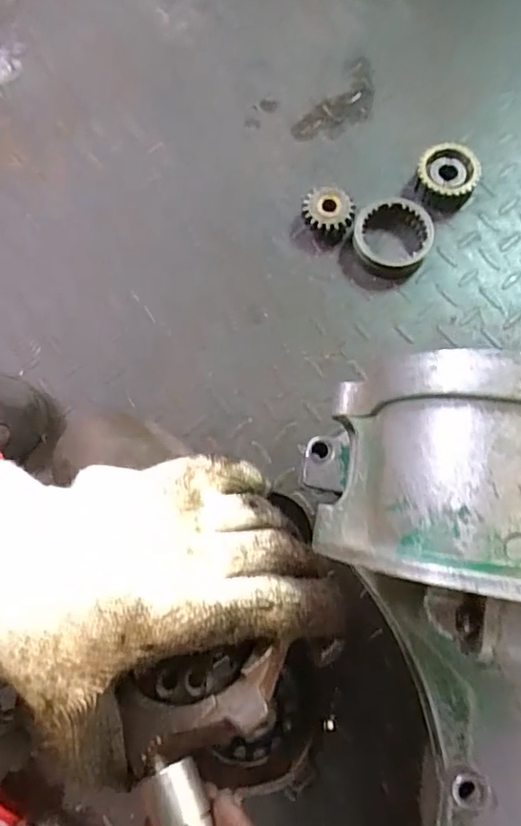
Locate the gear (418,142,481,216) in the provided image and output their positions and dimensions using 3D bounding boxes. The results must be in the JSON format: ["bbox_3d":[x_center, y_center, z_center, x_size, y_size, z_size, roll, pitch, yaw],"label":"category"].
[{"bbox_3d":[0.173,-0.219,0.522,0.053,0.028,0.052,-1,71,2],"label":"gear"}]

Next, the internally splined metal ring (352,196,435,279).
[{"bbox_3d":[0.118,-0.157,0.505,0.067,0.025,0.066,-1,71,2],"label":"internally splined metal ring"}]

